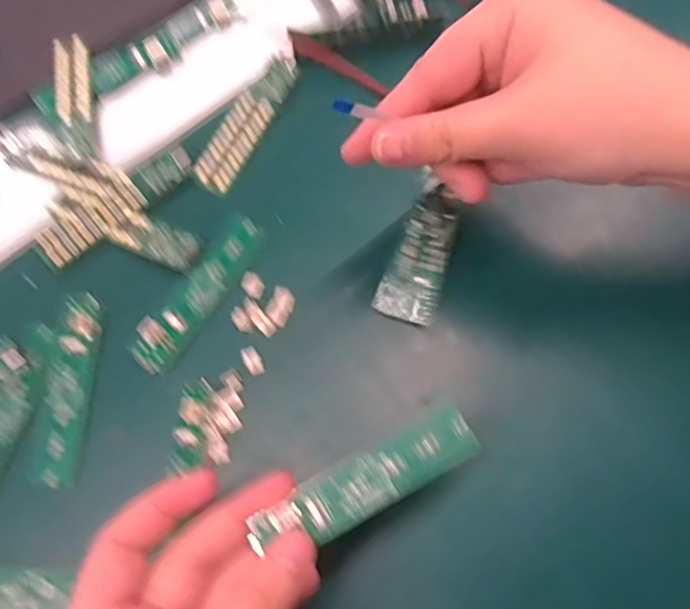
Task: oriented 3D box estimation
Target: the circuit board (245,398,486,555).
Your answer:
[{"bbox_3d":[0.008,0.062,0.215,0.082,0.005,0.021,-26,70,-10],"label":"circuit board"}]

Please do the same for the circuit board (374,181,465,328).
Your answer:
[{"bbox_3d":[0.035,-0.023,0.283,0.027,0.007,0.064,18,79,8],"label":"circuit board"}]

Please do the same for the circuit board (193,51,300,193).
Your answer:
[{"bbox_3d":[-0.050,-0.096,0.317,0.020,0.004,0.083,31,78,-9],"label":"circuit board"}]

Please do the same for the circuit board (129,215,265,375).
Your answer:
[{"bbox_3d":[-0.068,-0.007,0.283,0.019,0.009,0.084,31,73,13],"label":"circuit board"}]

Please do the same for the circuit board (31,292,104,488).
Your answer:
[{"bbox_3d":[-0.123,0.036,0.272,0.020,0.007,0.083,3,69,3],"label":"circuit board"}]

